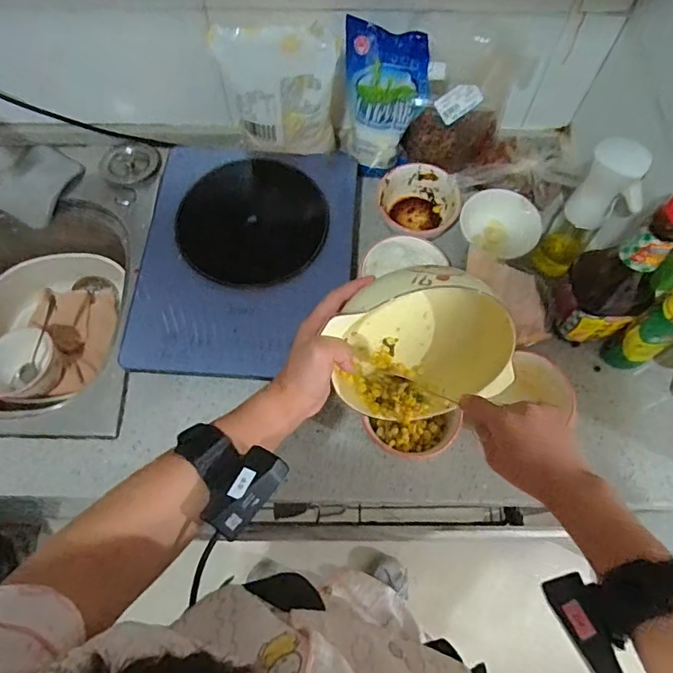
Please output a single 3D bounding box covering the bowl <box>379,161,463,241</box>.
[{"bbox_3d":[0.118,-0.192,0.755,0.115,0.057,0.104,20,68,8],"label":"bowl"}]

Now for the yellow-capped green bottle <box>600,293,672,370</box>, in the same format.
[{"bbox_3d":[0.381,-0.006,0.619,0.048,0.163,0.047,-30,71,-12],"label":"yellow-capped green bottle"}]

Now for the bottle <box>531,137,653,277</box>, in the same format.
[{"bbox_3d":[0.312,-0.144,0.646,0.073,0.215,0.055,40,73,15],"label":"bottle"}]

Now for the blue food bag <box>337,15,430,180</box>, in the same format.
[{"bbox_3d":[0.063,-0.318,0.708,0.112,0.192,0.080,7,67,3],"label":"blue food bag"}]

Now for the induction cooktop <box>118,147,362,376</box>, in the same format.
[{"bbox_3d":[-0.117,-0.104,0.718,0.274,0.065,0.343,3,67,1],"label":"induction cooktop"}]

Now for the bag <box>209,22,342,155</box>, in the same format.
[{"bbox_3d":[-0.074,-0.313,0.685,0.150,0.171,0.057,-3,67,-2],"label":"bag"}]

